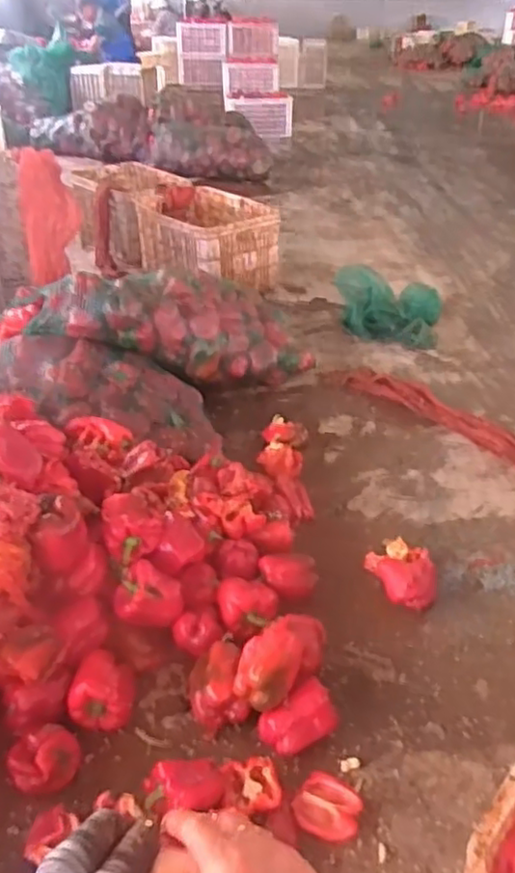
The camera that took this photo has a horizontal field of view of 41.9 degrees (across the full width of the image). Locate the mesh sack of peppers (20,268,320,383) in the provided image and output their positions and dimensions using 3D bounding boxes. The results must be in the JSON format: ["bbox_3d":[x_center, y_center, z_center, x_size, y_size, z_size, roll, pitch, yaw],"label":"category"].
[{"bbox_3d":[-0.213,-0.311,1.801,0.743,0.217,0.315,6,28,-29],"label":"mesh sack of peppers"}]

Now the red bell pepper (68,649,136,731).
[{"bbox_3d":[-0.231,0.380,1.013,0.085,0.067,0.102,1,33,-2],"label":"red bell pepper"}]

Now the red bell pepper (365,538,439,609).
[{"bbox_3d":[0.279,0.248,1.264,0.120,0.052,0.160,-10,35,-19],"label":"red bell pepper"}]

